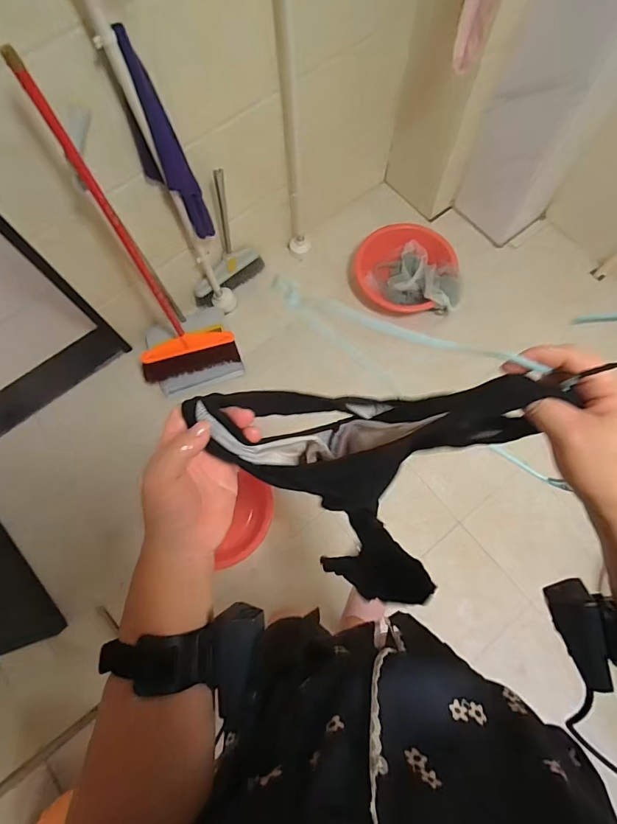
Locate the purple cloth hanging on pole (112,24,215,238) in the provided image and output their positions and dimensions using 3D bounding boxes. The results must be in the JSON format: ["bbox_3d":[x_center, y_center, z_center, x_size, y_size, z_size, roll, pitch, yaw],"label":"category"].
[{"bbox_3d":[-0.334,-0.600,0.973,0.096,0.476,0.064,24,75,9],"label":"purple cloth hanging on pole"}]

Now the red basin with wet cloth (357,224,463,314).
[{"bbox_3d":[0.357,-0.517,1.485,0.372,0.106,0.310,11,73,5],"label":"red basin with wet cloth"}]

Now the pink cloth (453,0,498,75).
[{"bbox_3d":[0.395,-0.944,0.954,0.073,0.267,0.032,25,75,9],"label":"pink cloth"}]

